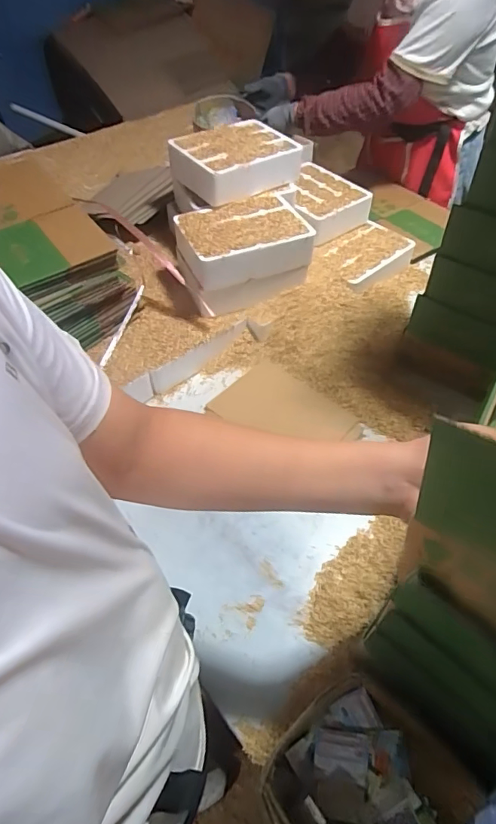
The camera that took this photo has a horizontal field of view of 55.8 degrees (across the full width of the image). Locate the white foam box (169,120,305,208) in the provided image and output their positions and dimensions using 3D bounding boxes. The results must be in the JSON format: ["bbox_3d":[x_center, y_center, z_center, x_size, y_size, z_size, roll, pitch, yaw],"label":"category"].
[{"bbox_3d":[-0.029,-0.557,1.039,0.229,0.080,0.182,-30,57,-21],"label":"white foam box"}]

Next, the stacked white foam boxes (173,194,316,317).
[{"bbox_3d":[-0.012,-0.342,0.984,0.239,0.109,0.196,-16,53,-11],"label":"stacked white foam boxes"}]

